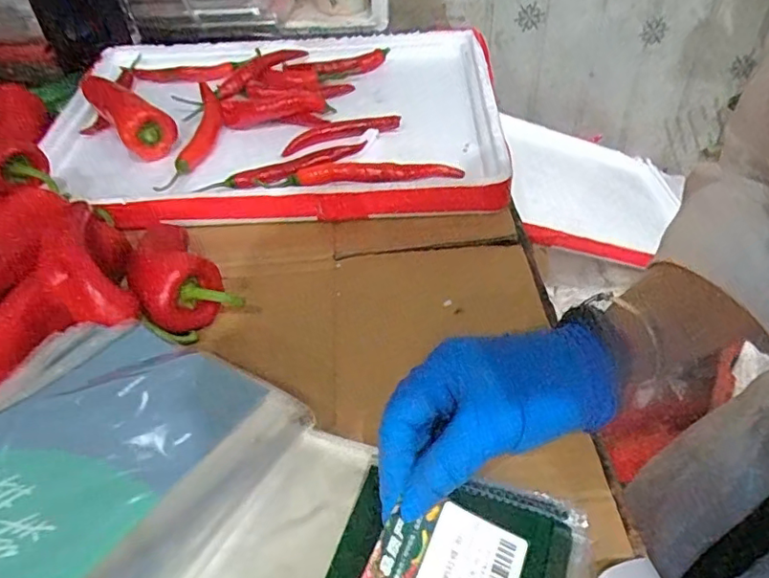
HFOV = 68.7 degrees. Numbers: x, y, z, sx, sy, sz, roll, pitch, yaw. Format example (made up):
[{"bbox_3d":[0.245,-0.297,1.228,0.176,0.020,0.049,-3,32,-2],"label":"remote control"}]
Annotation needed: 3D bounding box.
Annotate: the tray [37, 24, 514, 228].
[{"bbox_3d":[-0.119,-0.179,0.573,0.449,0.064,0.301,-1,45,3],"label":"tray"}]

